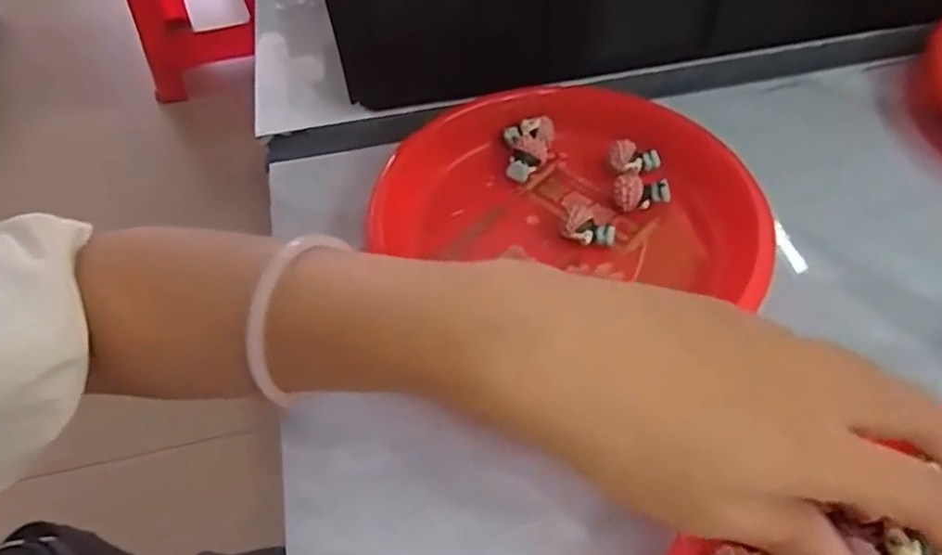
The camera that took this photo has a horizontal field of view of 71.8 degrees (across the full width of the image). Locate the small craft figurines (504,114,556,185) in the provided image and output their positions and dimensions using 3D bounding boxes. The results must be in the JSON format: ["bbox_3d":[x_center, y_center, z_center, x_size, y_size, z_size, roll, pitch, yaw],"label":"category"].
[{"bbox_3d":[0.035,-0.074,0.384,0.029,0.020,0.045,-2,52,2],"label":"small craft figurines"}]

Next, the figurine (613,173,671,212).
[{"bbox_3d":[0.093,-0.047,0.358,0.029,0.018,0.017,-9,52,-4],"label":"figurine"}]

